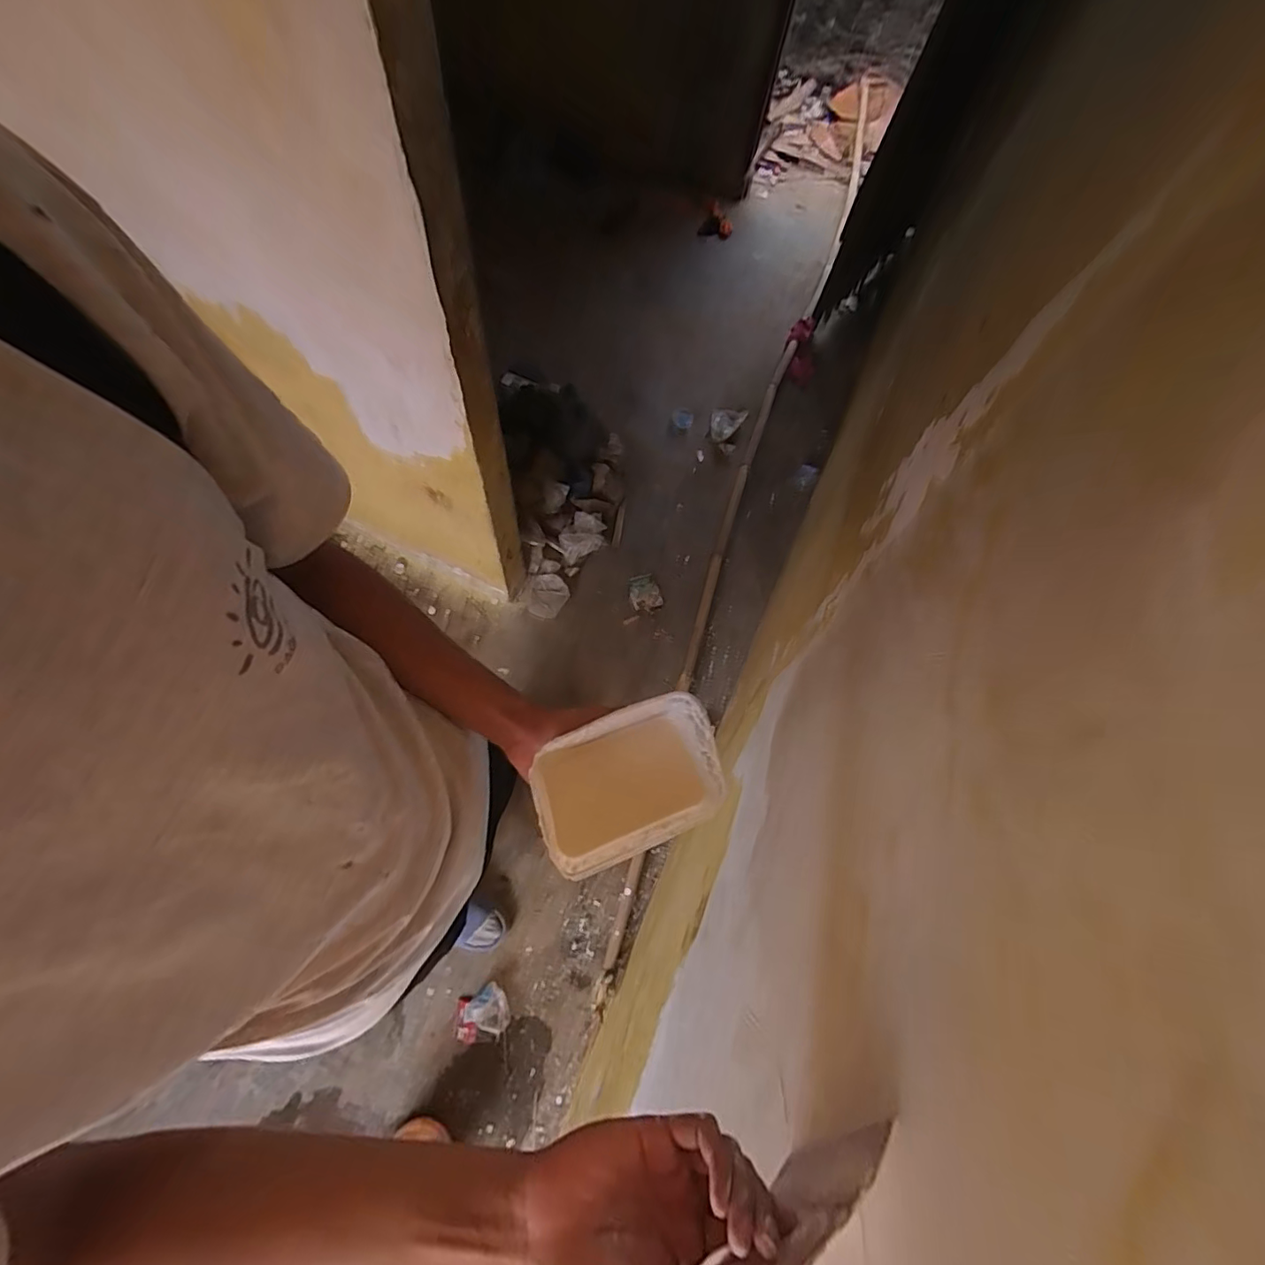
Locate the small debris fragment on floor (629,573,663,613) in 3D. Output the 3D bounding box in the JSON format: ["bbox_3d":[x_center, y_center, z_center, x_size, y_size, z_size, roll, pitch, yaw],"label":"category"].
[{"bbox_3d":[0.037,-0.126,1.692,0.094,0.022,0.130,-18,66,-9],"label":"small debris fragment on floor"}]

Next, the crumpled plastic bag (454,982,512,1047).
[{"bbox_3d":[-0.344,0.873,1.220,0.118,0.036,0.105,-24,67,-11],"label":"crumpled plastic bag"}]

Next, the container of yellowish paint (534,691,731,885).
[{"bbox_3d":[-0.005,0.135,0.500,0.175,0.065,0.121,-22,84,-16],"label":"container of yellowish paint"}]

